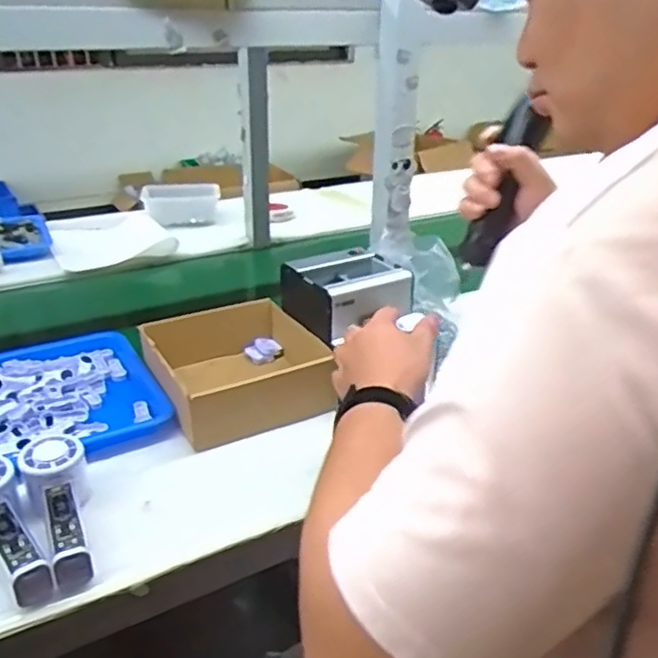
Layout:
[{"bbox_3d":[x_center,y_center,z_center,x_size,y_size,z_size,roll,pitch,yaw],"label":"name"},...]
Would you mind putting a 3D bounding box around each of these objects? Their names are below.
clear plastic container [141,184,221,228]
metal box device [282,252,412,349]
[{"bbox_3d":[-0.328,-0.274,1.460,0.171,0.079,0.071,-7,27,-16],"label":"clear plastic container"},{"bbox_3d":[0.020,-0.038,0.851,0.139,0.089,0.130,-12,29,-25],"label":"metal box device"}]

